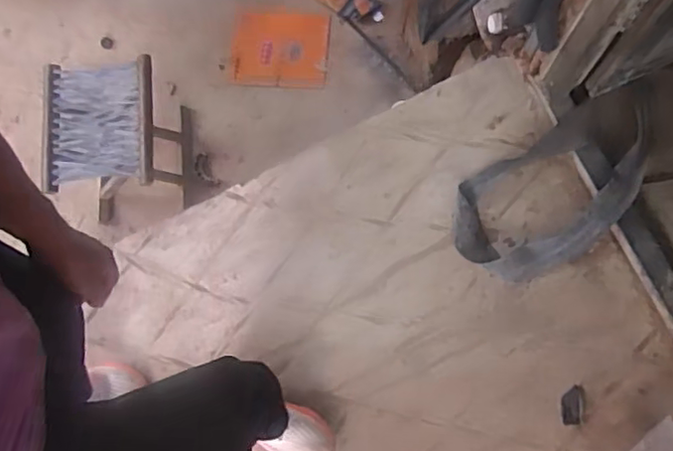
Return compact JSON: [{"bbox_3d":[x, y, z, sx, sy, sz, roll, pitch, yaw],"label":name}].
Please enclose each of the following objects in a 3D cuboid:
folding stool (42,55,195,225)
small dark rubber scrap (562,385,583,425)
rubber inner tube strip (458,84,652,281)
[{"bbox_3d":[-0.504,-0.201,1.469,0.252,0.293,0.258,-4,76,1],"label":"folding stool"},{"bbox_3d":[0.421,0.323,1.097,0.035,0.010,0.067,4,76,3],"label":"small dark rubber scrap"},{"bbox_3d":[0.435,-0.073,1.149,0.461,0.089,0.224,-30,77,-5],"label":"rubber inner tube strip"}]

